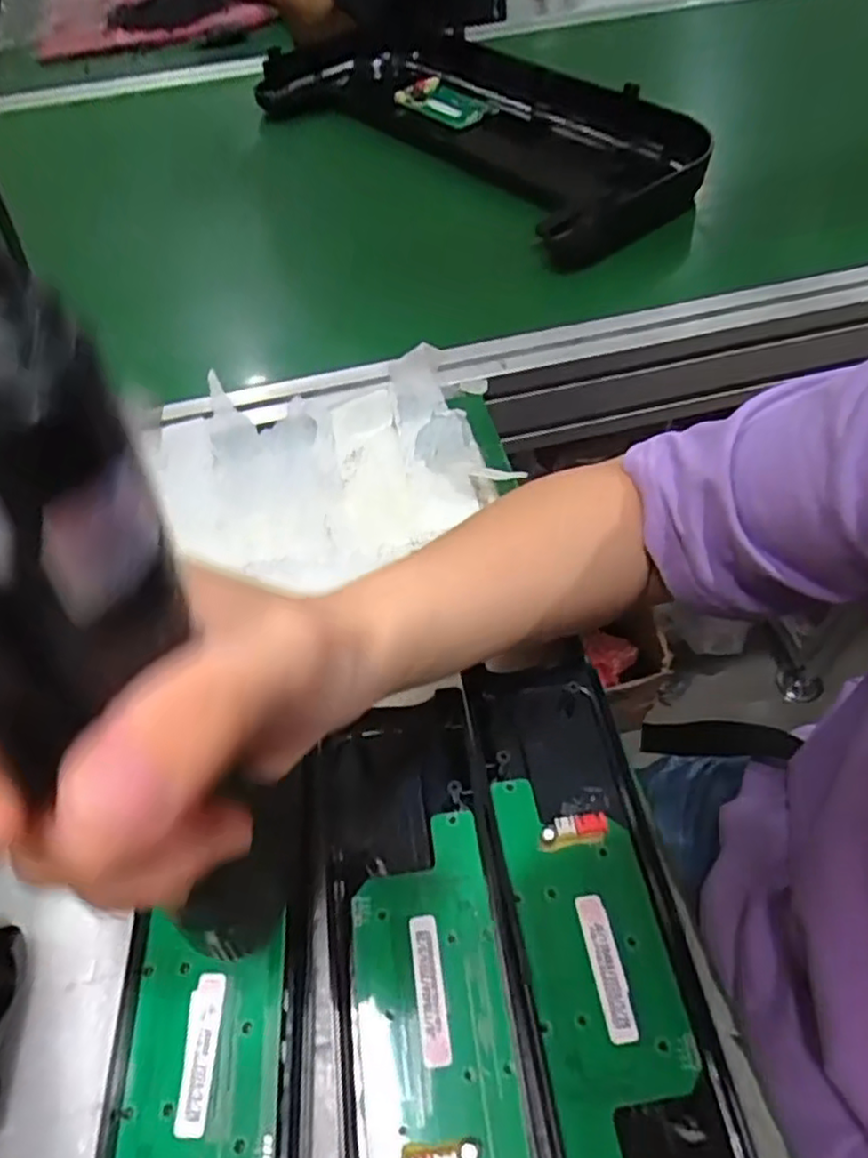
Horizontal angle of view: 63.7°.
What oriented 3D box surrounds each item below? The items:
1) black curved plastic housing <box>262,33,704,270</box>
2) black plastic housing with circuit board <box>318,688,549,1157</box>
[{"bbox_3d":[0.038,-0.477,0.713,0.219,0.066,0.530,-34,60,-21],"label":"black curved plastic housing"},{"bbox_3d":[-0.005,0.150,0.259,0.071,0.022,0.218,-6,54,-3],"label":"black plastic housing with circuit board"}]

